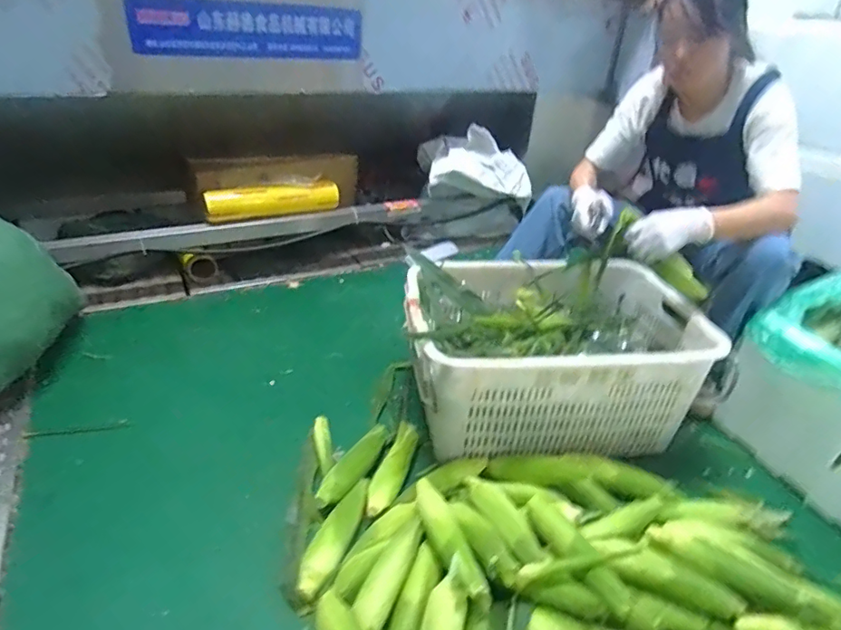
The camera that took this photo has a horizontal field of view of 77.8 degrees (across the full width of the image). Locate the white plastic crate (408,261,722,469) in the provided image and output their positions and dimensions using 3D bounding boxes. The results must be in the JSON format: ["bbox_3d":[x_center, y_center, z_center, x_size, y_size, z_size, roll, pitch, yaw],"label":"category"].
[{"bbox_3d":[0.285,0.078,1.181,0.618,0.252,0.431,0,33,-7],"label":"white plastic crate"}]

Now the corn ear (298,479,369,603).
[{"bbox_3d":[-0.146,0.393,0.913,0.072,0.054,0.235,11,33,9],"label":"corn ear"}]

